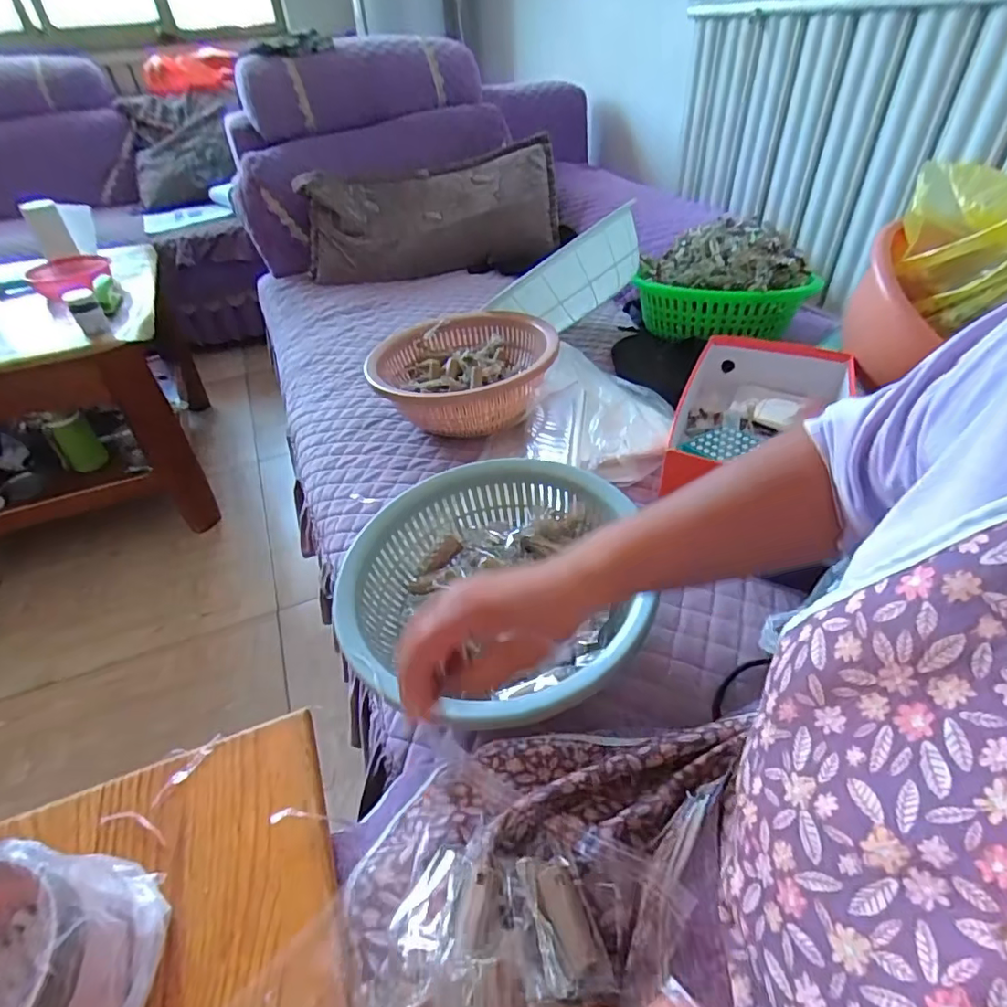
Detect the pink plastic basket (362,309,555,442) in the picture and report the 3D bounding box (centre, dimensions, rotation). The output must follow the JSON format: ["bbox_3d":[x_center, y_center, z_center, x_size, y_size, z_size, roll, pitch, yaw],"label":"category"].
[{"bbox_3d":[-0.059,-0.191,0.879,0.266,0.124,0.282,3,42,8],"label":"pink plastic basket"}]

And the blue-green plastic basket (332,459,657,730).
[{"bbox_3d":[-0.017,0.097,0.529,0.251,0.116,0.269,-6,41,-2],"label":"blue-green plastic basket"}]

